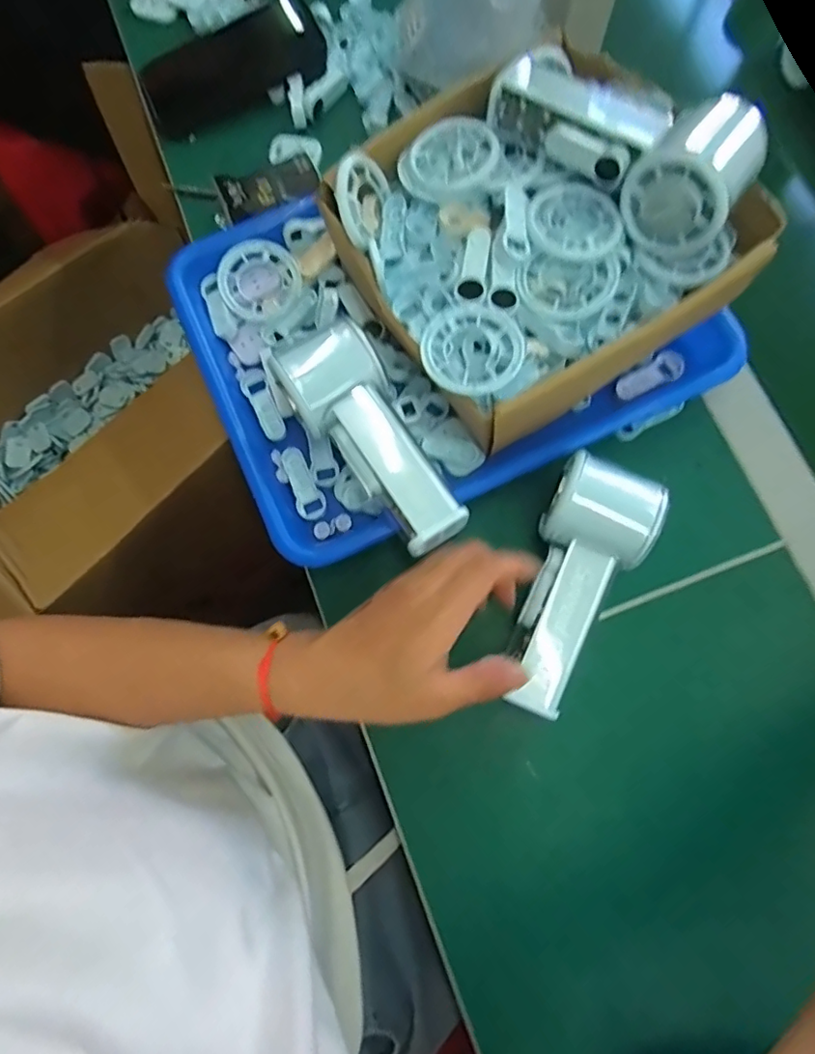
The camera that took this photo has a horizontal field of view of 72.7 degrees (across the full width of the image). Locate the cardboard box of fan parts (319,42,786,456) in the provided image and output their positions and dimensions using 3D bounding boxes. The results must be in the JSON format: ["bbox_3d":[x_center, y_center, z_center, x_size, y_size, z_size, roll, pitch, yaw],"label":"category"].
[{"bbox_3d":[0.082,-0.178,0.337,0.217,0.103,0.196,-28,78,-6],"label":"cardboard box of fan parts"}]

